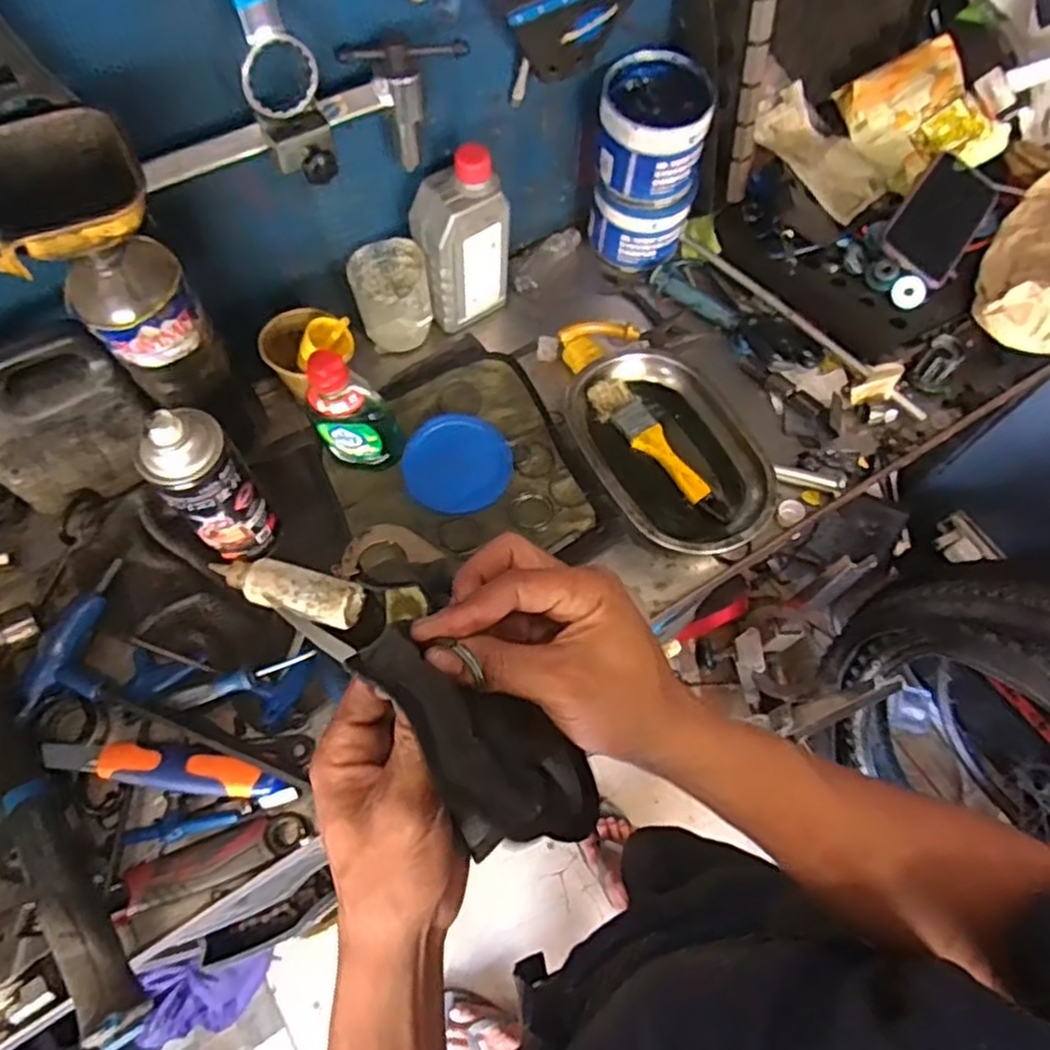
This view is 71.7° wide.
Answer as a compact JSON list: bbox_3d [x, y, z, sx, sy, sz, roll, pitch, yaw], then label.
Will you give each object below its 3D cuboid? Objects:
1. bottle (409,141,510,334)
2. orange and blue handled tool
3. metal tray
[{"bbox_3d":[-0.060,-0.268,0.686,0.083,0.168,0.055,-28,69,-13],"label":"bottle"},{"bbox_3d":[-0.269,0.186,0.550,0.195,0.020,0.028,9,66,3],"label":"orange and blue handled tool"},{"bbox_3d":[0.135,-0.069,0.678,0.149,0.030,0.212,-28,69,-12],"label":"metal tray"}]

